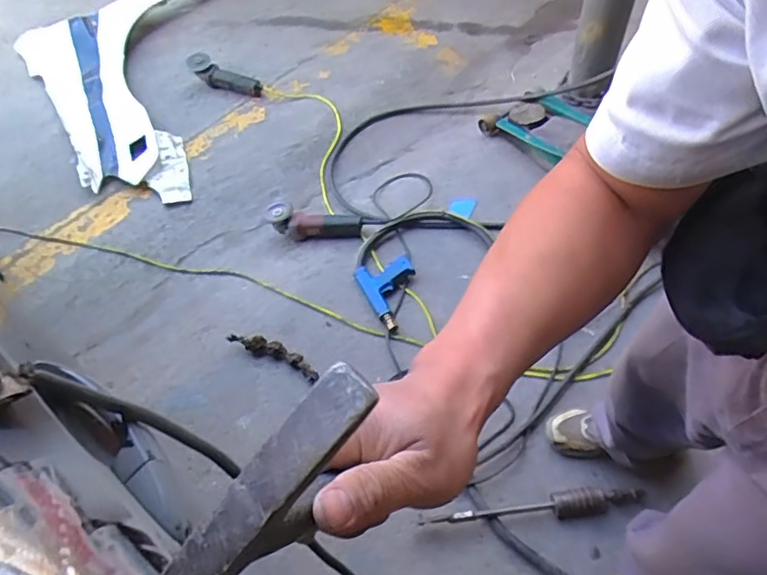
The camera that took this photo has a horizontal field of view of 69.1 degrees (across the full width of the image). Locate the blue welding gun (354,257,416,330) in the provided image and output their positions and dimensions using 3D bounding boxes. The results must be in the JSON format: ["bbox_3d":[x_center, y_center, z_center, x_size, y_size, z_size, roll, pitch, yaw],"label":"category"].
[{"bbox_3d":[0.027,-0.003,1.473,0.155,0.049,0.209,-25,58,-12],"label":"blue welding gun"}]

